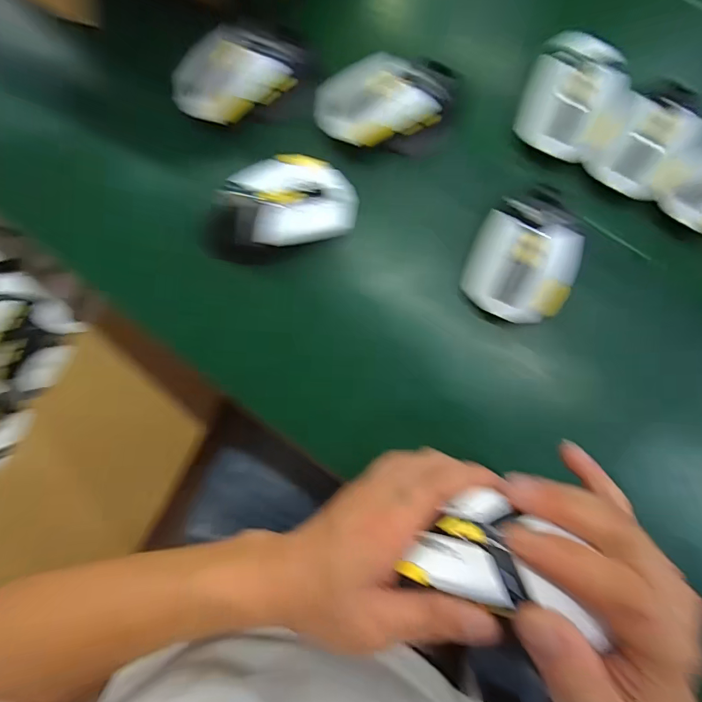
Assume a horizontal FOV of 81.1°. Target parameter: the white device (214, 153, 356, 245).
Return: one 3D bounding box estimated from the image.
[{"bbox_3d":[-0.049,-0.122,0.329,0.103,0.032,0.066,-16,82,-2],"label":"white device"}]

